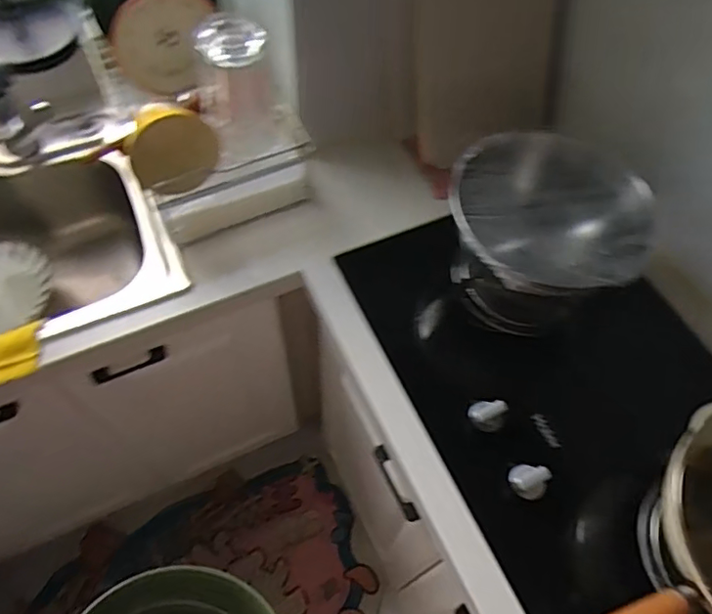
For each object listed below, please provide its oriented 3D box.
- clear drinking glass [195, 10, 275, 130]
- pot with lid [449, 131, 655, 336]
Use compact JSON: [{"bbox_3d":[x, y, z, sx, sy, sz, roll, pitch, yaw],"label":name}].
[{"bbox_3d":[-0.162,-0.304,0.768,0.093,0.154,0.077,-3,60,-5],"label":"clear drinking glass"},{"bbox_3d":[0.231,-0.071,0.742,0.241,0.206,0.191,12,60,5],"label":"pot with lid"}]

